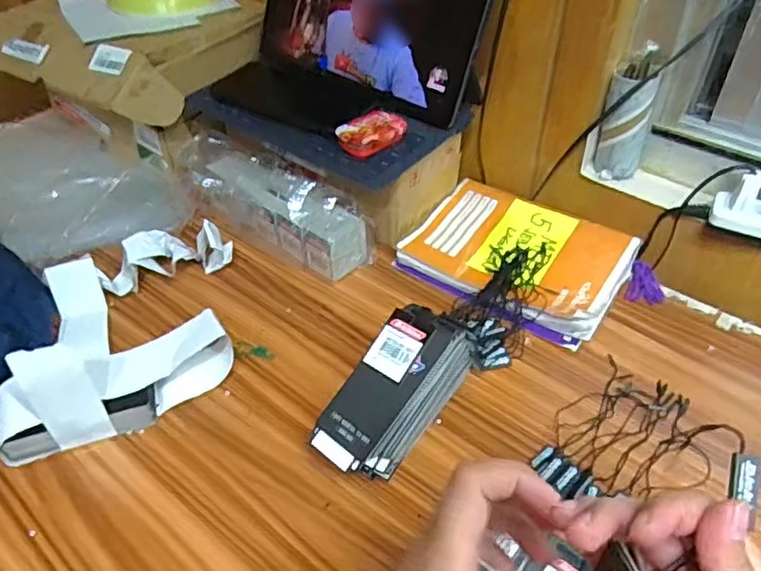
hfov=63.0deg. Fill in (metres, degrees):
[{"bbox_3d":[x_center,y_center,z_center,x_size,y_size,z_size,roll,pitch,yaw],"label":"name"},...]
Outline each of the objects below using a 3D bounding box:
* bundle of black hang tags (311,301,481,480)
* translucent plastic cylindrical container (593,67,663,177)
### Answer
[{"bbox_3d":[0.014,0.082,0.473,0.060,0.091,0.137,29,51,28],"label":"bundle of black hang tags"},{"bbox_3d":[0.235,-0.155,0.596,0.044,0.097,0.043,-1,43,1],"label":"translucent plastic cylindrical container"}]

